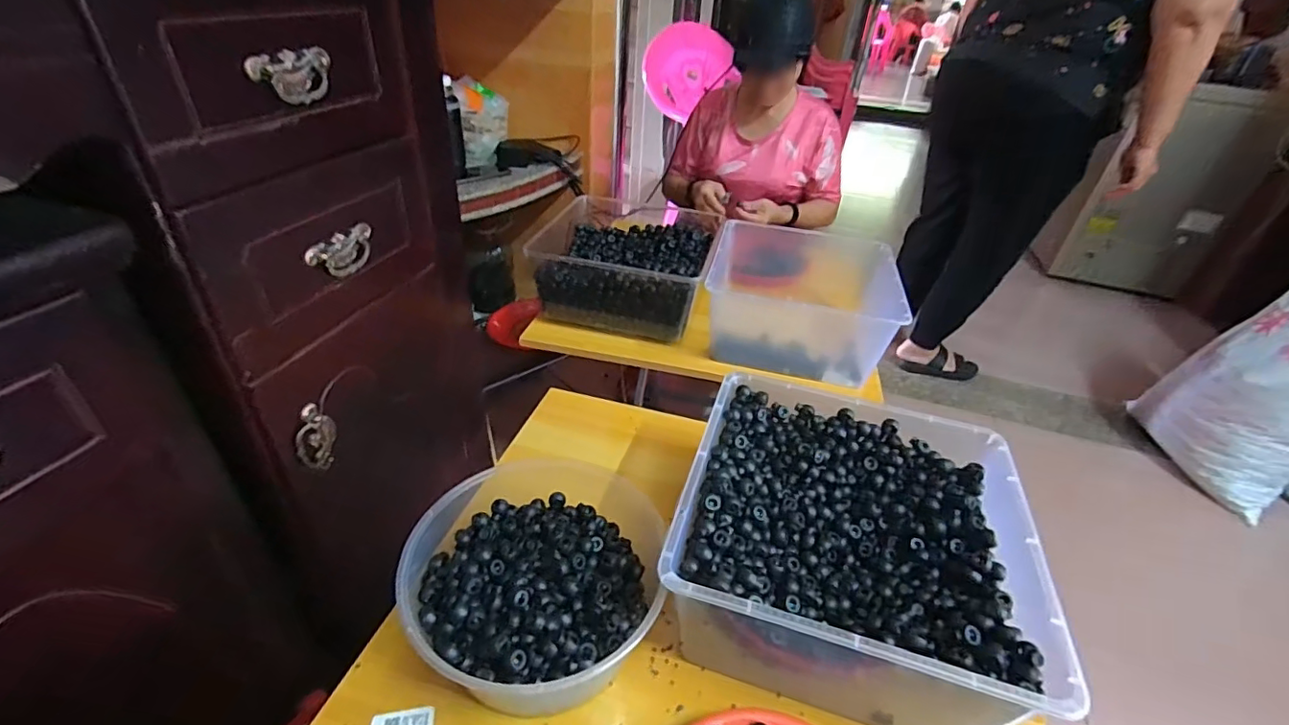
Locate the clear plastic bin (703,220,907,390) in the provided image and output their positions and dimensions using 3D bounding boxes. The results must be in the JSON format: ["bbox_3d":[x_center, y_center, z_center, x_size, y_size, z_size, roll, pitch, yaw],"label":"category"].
[{"bbox_3d":[0.258,-0.119,0.961,0.289,0.149,0.341,9,35,6],"label":"clear plastic bin"}]

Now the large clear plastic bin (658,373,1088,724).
[{"bbox_3d":[0.189,0.177,0.544,0.294,0.148,0.288,13,36,12],"label":"large clear plastic bin"}]

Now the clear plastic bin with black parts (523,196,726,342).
[{"bbox_3d":[-0.028,-0.176,1.031,0.282,0.135,0.263,9,35,6],"label":"clear plastic bin with black parts"}]

